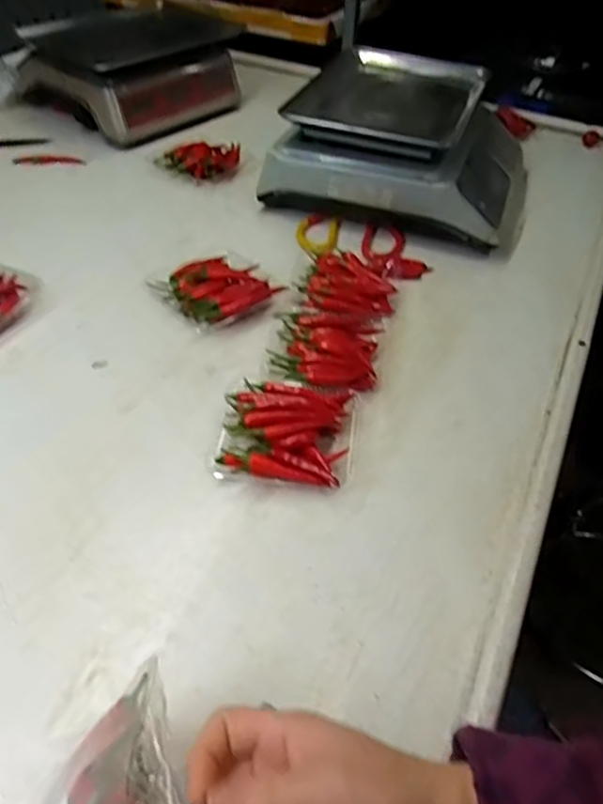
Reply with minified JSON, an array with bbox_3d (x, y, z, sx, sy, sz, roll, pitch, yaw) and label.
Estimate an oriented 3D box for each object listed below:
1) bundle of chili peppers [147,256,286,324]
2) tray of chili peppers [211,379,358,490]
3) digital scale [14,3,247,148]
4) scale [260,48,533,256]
[{"bbox_3d":[-0.094,-0.133,0.719,0.107,0.033,0.106,-33,55,-31],"label":"bundle of chili peppers"},{"bbox_3d":[-0.012,0.026,0.558,0.117,0.034,0.107,6,45,2],"label":"tray of chili peppers"},{"bbox_3d":[-0.285,-0.576,1.082,0.238,0.120,0.301,31,51,24],"label":"digital scale"},{"bbox_3d":[0.169,-0.376,0.923,0.345,0.134,0.363,20,47,15],"label":"scale"}]

